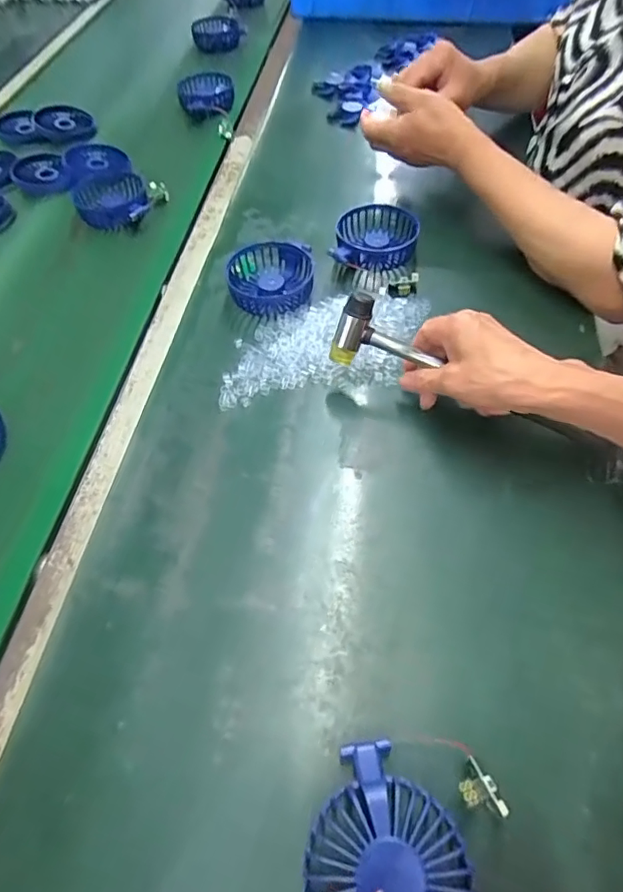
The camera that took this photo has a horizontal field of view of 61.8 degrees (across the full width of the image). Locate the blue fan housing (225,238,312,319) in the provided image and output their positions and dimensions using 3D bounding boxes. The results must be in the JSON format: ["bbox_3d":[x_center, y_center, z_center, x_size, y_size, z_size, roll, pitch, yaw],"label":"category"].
[{"bbox_3d":[-0.044,-0.176,0.542,0.088,0.027,0.087,-1,55,2],"label":"blue fan housing"}]

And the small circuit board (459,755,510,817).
[{"bbox_3d":[0.091,0.189,0.284,0.020,0.013,0.029,-20,57,-11],"label":"small circuit board"}]

